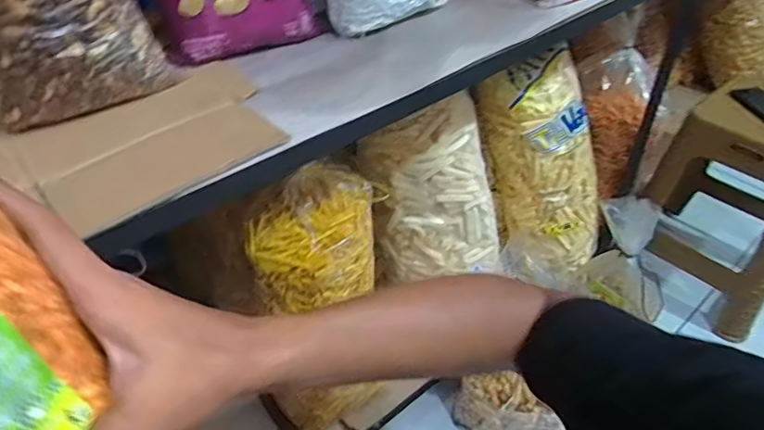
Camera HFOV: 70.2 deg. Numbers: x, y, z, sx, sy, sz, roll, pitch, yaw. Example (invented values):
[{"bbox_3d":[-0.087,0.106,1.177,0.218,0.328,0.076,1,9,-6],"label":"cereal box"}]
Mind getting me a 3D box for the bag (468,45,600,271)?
[{"bbox_3d":[0.351,-0.103,1.215,0.212,0.520,0.172,0,36,34],"label":"bag"}]

